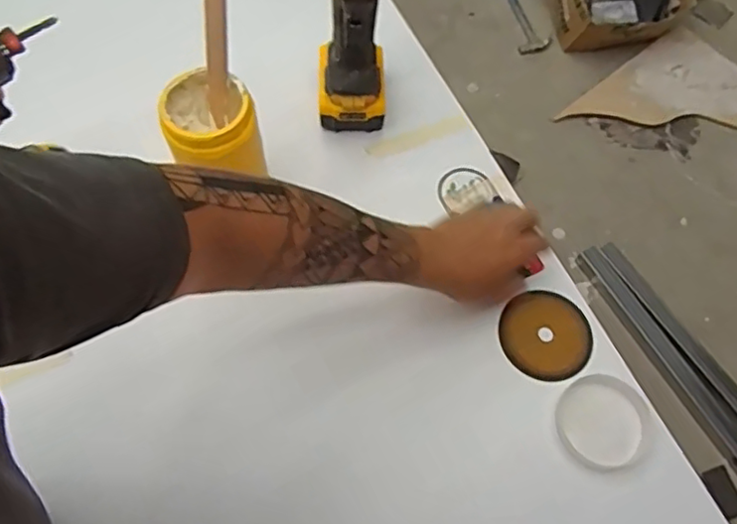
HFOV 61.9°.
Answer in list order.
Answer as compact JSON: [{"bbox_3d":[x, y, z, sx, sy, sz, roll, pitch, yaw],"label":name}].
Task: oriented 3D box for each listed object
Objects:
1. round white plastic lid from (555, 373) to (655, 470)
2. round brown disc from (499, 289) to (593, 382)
[{"bbox_3d":[0.237,0.160,0.620,0.087,0.017,0.088,1,66,-2],"label":"round white plastic lid"},{"bbox_3d":[0.193,0.079,0.669,0.096,0.010,0.101,1,66,-2],"label":"round brown disc"}]

